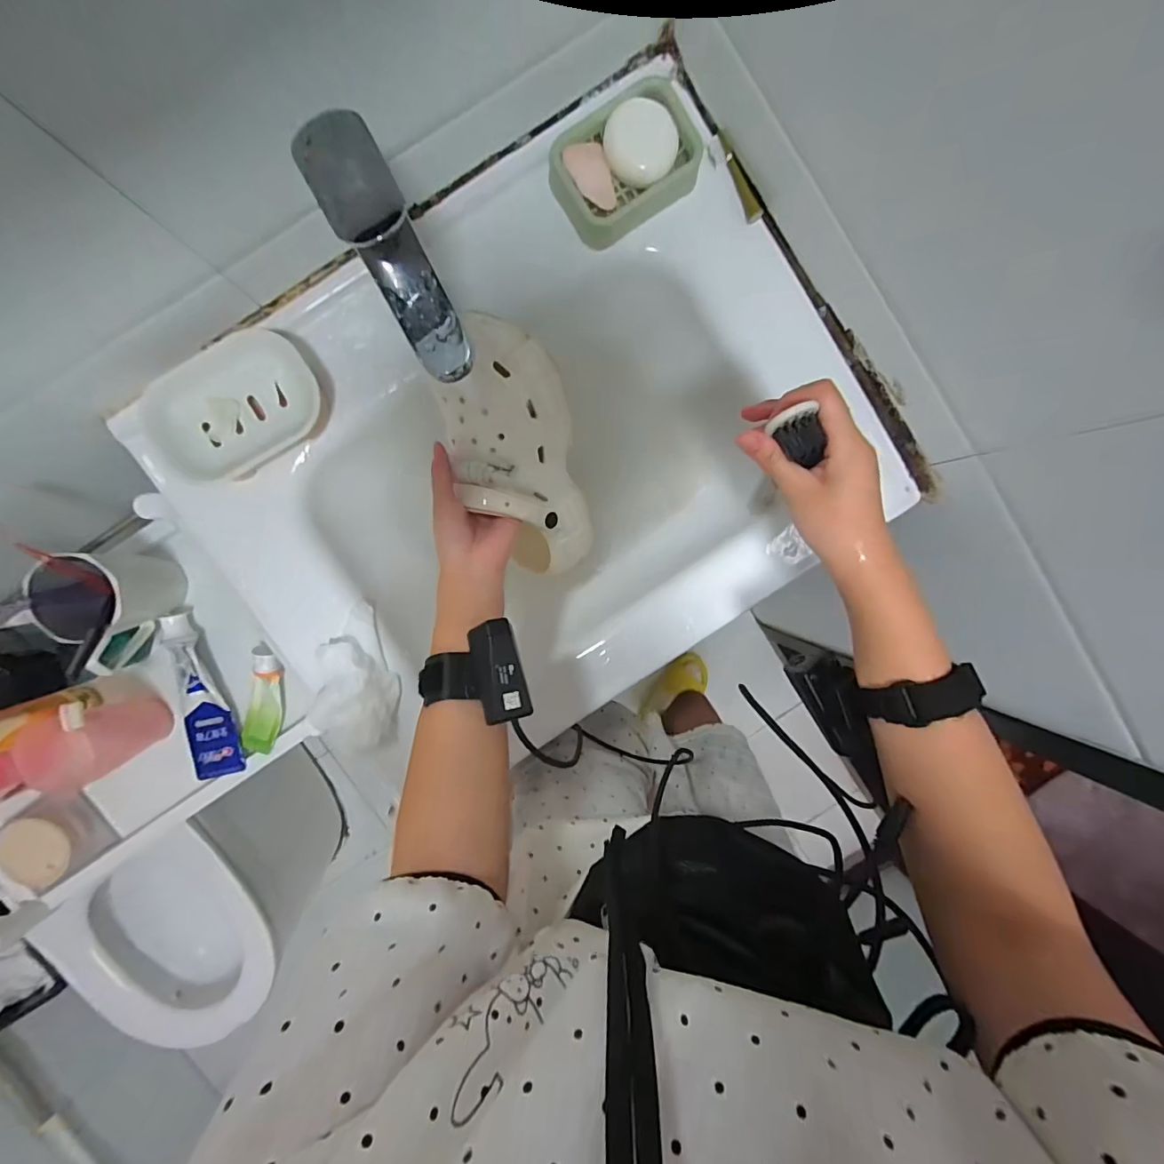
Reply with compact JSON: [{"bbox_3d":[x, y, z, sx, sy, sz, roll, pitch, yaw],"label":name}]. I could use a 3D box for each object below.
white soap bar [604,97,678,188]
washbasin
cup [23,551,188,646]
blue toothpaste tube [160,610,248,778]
[{"bbox_3d":[0.050,-0.372,0.428,0.061,0.026,0.057,0,94,-2],"label":"white soap bar"},{"bbox_3d":[-0.046,-0.120,0.520,0.600,0.151,0.466,-34,95,0],"label":"washbasin"},{"bbox_3d":[-0.479,0.012,0.509,0.077,0.097,0.081,0,94,-2],"label":"cup"},{"bbox_3d":[-0.436,0.129,0.562,0.054,0.028,0.195,-14,95,-1],"label":"blue toothpaste tube"}]

